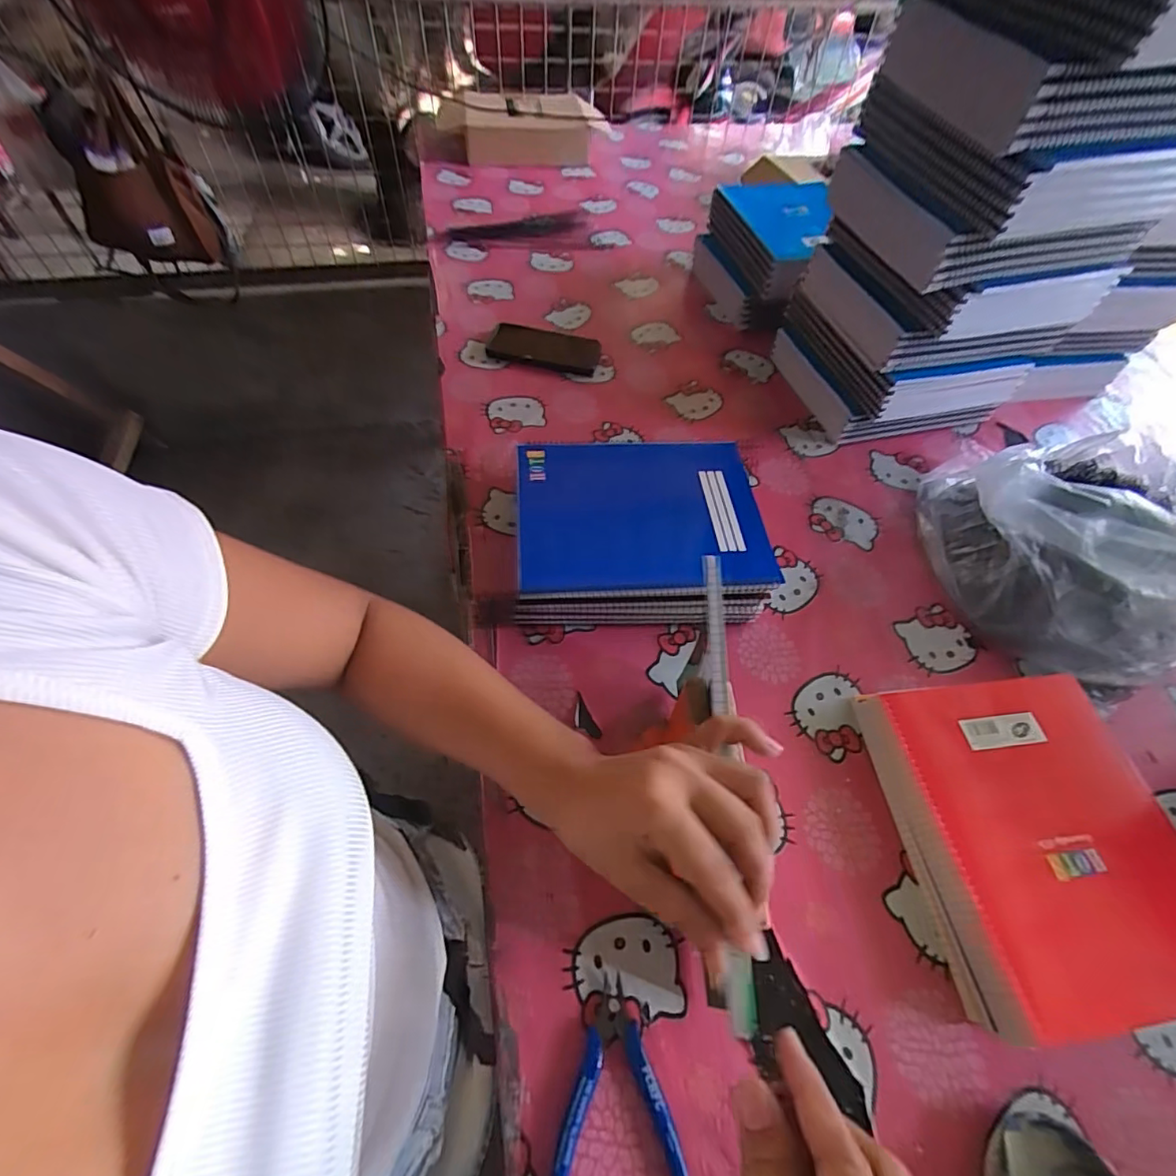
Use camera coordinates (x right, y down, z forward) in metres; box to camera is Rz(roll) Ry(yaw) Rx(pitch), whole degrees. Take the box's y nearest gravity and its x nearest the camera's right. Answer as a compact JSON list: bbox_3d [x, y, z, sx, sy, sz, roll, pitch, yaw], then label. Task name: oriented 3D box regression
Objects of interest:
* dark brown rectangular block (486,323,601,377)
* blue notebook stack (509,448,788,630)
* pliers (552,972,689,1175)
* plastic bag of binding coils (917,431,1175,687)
[{"bbox_3d":[-0.066,-0.364,0.827,0.167,0.012,0.092,11,55,3],"label":"dark brown rectangular block"},{"bbox_3d":[0.056,-0.060,0.589,0.250,0.083,0.199,1,56,-3],"label":"blue notebook stack"},{"bbox_3d":[0.018,0.327,0.358,0.086,0.016,0.114,1,56,-4],"label":"pliers"},{"bbox_3d":[0.529,-0.060,0.578,0.262,0.162,0.291,15,56,7],"label":"plastic bag of binding coils"}]

